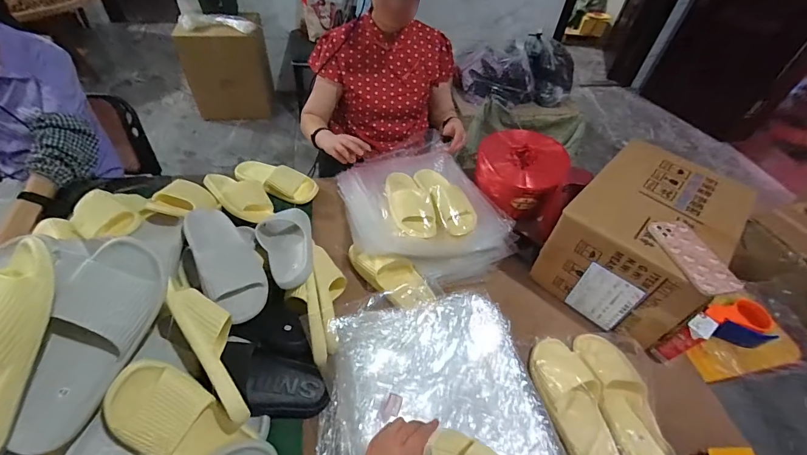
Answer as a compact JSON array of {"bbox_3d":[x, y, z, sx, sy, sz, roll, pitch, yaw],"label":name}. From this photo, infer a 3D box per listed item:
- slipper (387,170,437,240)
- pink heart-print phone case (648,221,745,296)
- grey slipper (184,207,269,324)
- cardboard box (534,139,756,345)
[{"bbox_3d":[0.012,-0.065,0.933,0.104,0.070,0.219,-8,49,-13],"label":"slipper"},{"bbox_3d":[0.525,0.047,0.666,0.093,0.017,0.161,-4,48,-10],"label":"pink heart-print phone case"},{"bbox_3d":[-0.344,0.064,0.700,0.101,0.070,0.244,-29,79,-28],"label":"grey slipper"},{"bbox_3d":[0.535,0.020,0.840,0.271,0.235,0.373,38,54,25],"label":"cardboard box"}]

